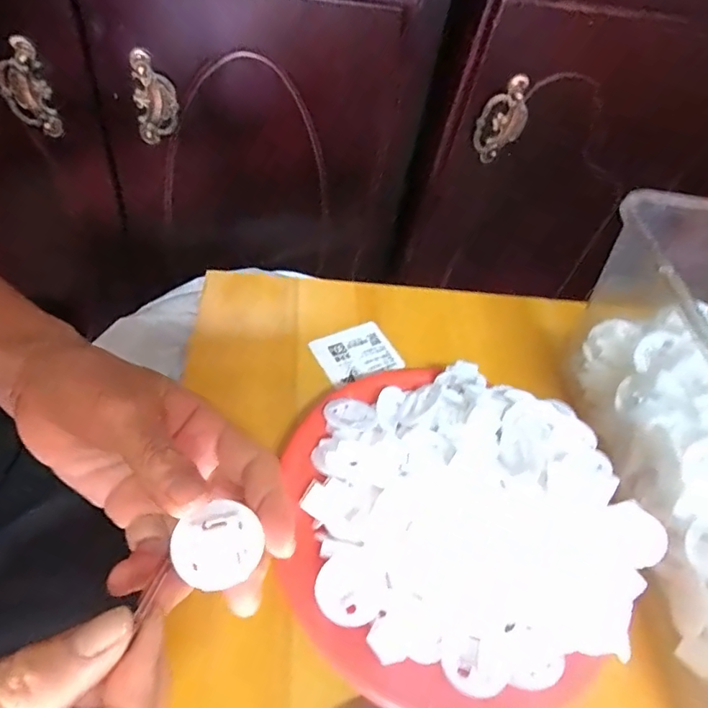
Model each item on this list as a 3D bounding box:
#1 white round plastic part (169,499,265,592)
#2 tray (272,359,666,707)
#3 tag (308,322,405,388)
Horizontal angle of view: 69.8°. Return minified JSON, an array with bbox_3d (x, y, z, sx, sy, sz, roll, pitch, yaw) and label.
[{"bbox_3d":[-0.051,0.073,0.190,0.031,0.006,0.031,0,89,-5],"label":"white round plastic part"},{"bbox_3d":[0.058,0.087,0.275,0.185,0.052,0.175,6,51,-7],"label":"tray"},{"bbox_3d":[0.002,-0.003,0.379,0.061,0.005,0.045,-19,58,-24],"label":"tag"}]

